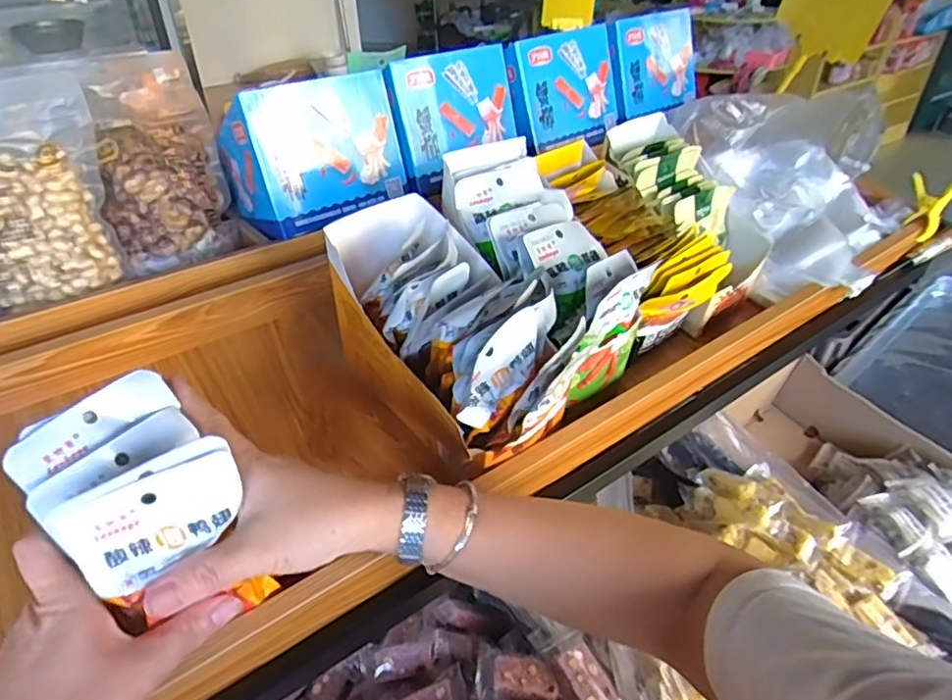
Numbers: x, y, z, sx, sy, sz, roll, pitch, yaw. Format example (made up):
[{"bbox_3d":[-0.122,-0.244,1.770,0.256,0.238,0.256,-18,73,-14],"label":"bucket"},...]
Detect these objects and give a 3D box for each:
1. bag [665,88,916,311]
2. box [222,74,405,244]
[{"bbox_3d":[0.399,-0.200,0.729,0.255,0.132,0.287,-6,38,-6],"label":"bag"},{"bbox_3d":[-0.181,-0.225,0.679,0.184,0.137,0.106,-28,45,-30],"label":"box"}]

